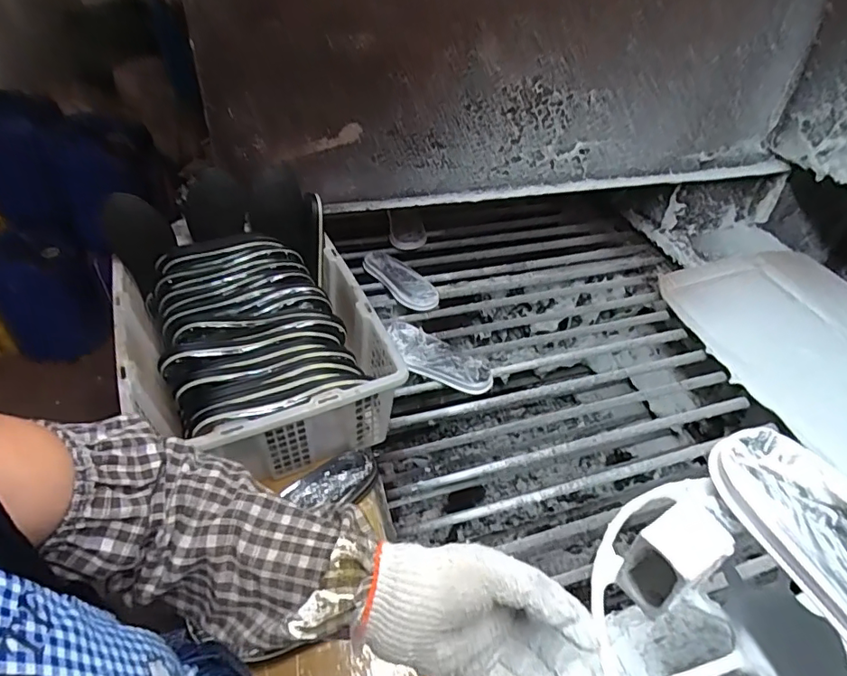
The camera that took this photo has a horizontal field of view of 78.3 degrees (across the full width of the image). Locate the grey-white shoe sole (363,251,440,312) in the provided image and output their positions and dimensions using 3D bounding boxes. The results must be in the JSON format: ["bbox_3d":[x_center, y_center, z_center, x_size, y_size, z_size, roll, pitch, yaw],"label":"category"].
[{"bbox_3d":[-0.053,-0.140,1.215,0.092,0.023,0.247,-27,52,-29],"label":"grey-white shoe sole"}]

